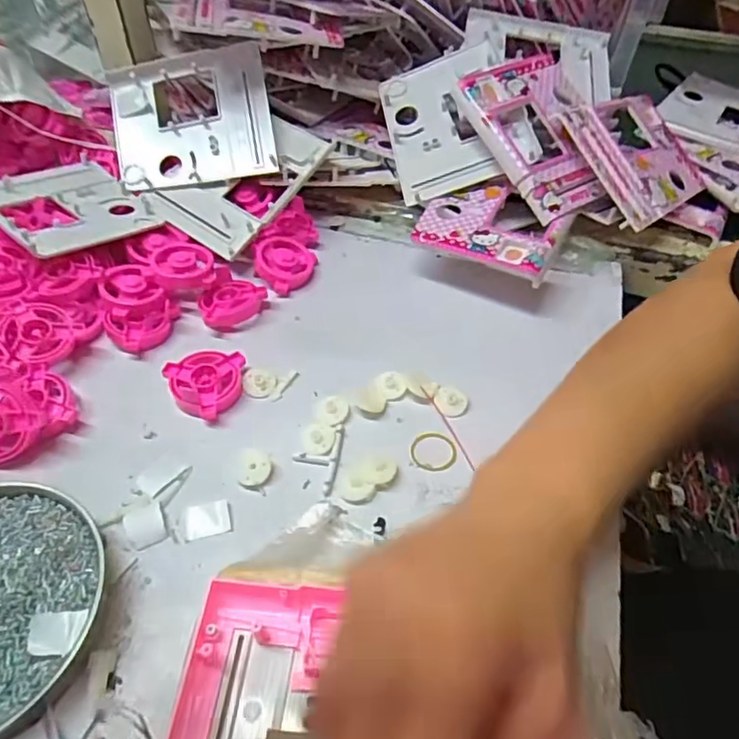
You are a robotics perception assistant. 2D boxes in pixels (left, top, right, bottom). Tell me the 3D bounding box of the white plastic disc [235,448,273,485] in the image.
[{"bbox_3d":[-0.074,0.061,0.367,0.022,0.005,0.025,-8,49,-8],"label":"white plastic disc"}]

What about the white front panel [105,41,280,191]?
[{"bbox_3d":[-0.161,-0.224,0.520,0.144,0.018,0.121,-8,84,4],"label":"white front panel"}]

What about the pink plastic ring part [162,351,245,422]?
[{"bbox_3d":[-0.116,0.011,0.404,0.052,0.019,0.050,-4,49,-5],"label":"pink plastic ring part"}]

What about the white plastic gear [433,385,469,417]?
[{"bbox_3d":[0.057,0.022,0.407,0.024,0.007,0.022,8,49,5],"label":"white plastic gear"}]

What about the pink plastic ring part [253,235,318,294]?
[{"bbox_3d":[-0.072,-0.091,0.489,0.043,0.021,0.053,15,50,12],"label":"pink plastic ring part"}]

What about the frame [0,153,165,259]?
[{"bbox_3d":[-0.254,-0.141,0.483,0.144,0.011,0.115,35,46,27],"label":"frame"}]

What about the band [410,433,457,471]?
[{"bbox_3d":[0.042,0.053,0.378,0.030,0.004,0.028,-3,49,-4],"label":"band"}]

